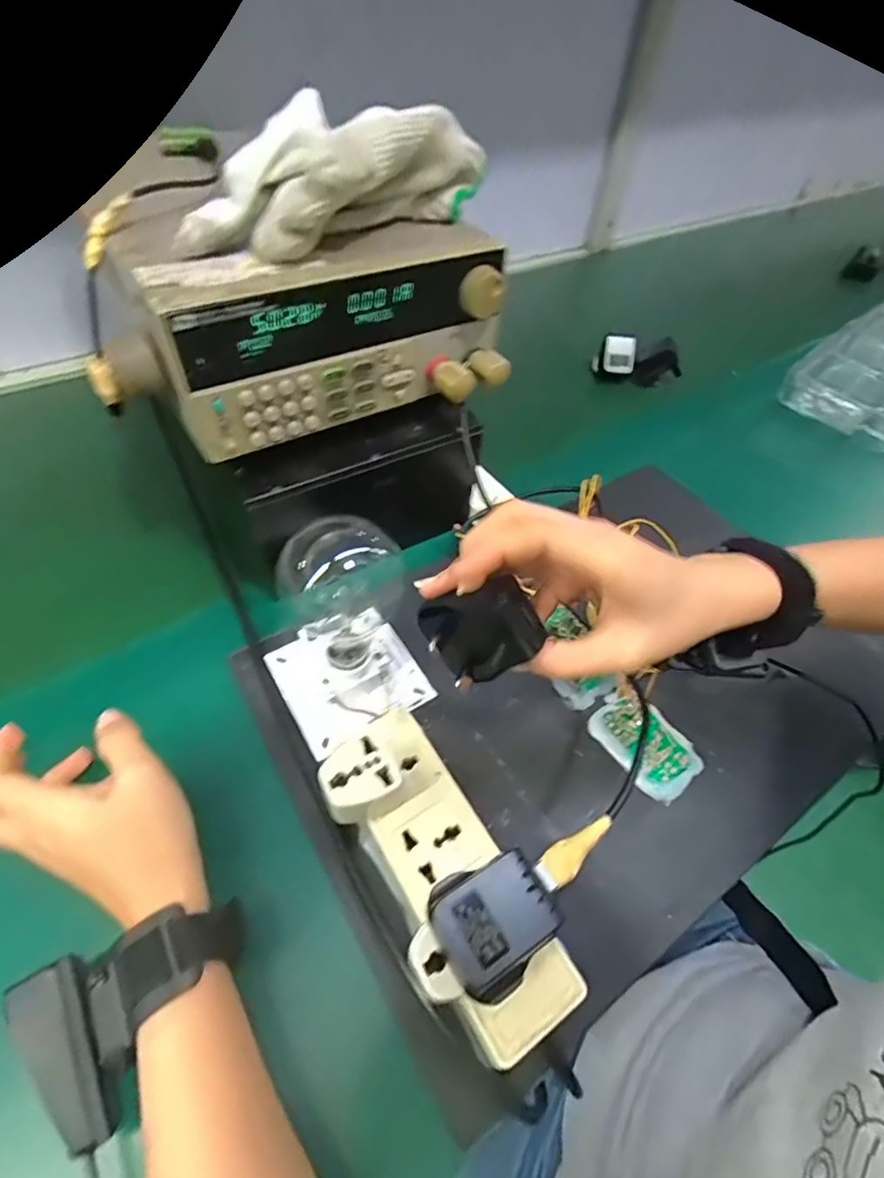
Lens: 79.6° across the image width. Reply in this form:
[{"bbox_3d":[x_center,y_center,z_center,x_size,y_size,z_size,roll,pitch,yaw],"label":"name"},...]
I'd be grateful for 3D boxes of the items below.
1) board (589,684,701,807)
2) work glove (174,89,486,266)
[{"bbox_3d":[0.135,0.102,0.354,0.047,0.010,0.069,-32,60,-27],"label":"board"},{"bbox_3d":[-0.054,-0.241,0.306,0.073,0.055,0.195,32,55,19],"label":"work glove"}]

